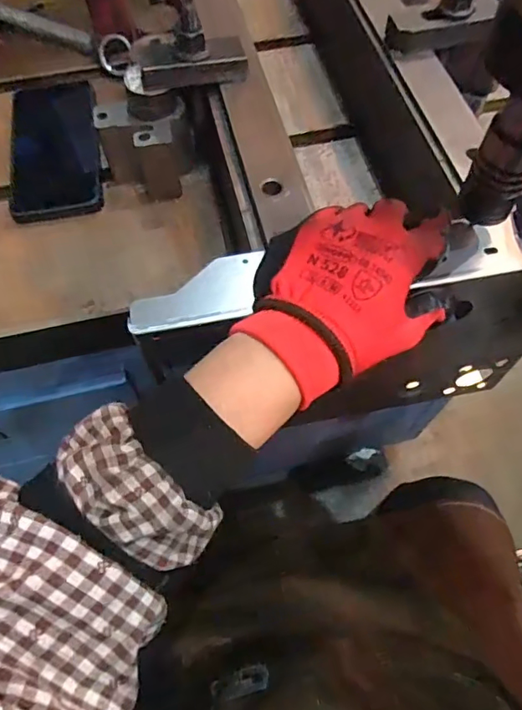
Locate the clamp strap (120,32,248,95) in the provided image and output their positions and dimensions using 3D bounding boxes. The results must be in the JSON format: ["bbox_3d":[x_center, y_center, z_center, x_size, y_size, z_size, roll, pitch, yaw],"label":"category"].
[{"bbox_3d":[-0.060,-0.230,0.389,0.094,0.024,0.035,-6,64,-3],"label":"clamp strap"}]

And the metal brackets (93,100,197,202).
[{"bbox_3d":[-0.095,-0.175,0.428,0.075,0.061,0.057,-9,64,-4],"label":"metal brackets"}]

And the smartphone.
[{"bbox_3d":[-0.191,-0.191,0.463,0.081,0.011,0.148,-10,73,-2],"label":"smartphone"}]

